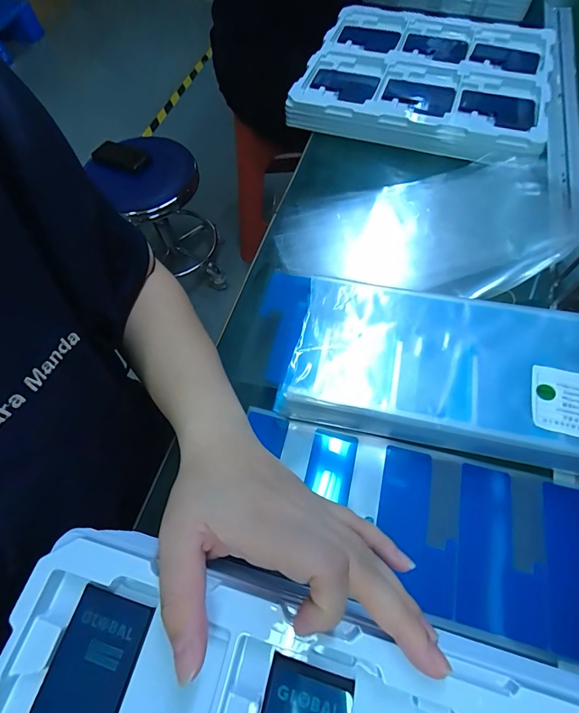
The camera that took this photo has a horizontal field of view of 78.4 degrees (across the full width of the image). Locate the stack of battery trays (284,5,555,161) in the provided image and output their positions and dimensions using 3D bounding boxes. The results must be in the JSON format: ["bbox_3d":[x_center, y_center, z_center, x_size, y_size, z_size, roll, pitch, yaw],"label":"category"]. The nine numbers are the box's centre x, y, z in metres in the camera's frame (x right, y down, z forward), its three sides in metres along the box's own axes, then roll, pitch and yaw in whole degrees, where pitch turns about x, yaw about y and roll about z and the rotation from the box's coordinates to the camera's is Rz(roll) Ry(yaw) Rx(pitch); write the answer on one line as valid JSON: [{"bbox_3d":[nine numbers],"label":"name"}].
[{"bbox_3d":[0.197,-0.409,0.516,0.329,0.034,0.296,19,65,10],"label":"stack of battery trays"}]

